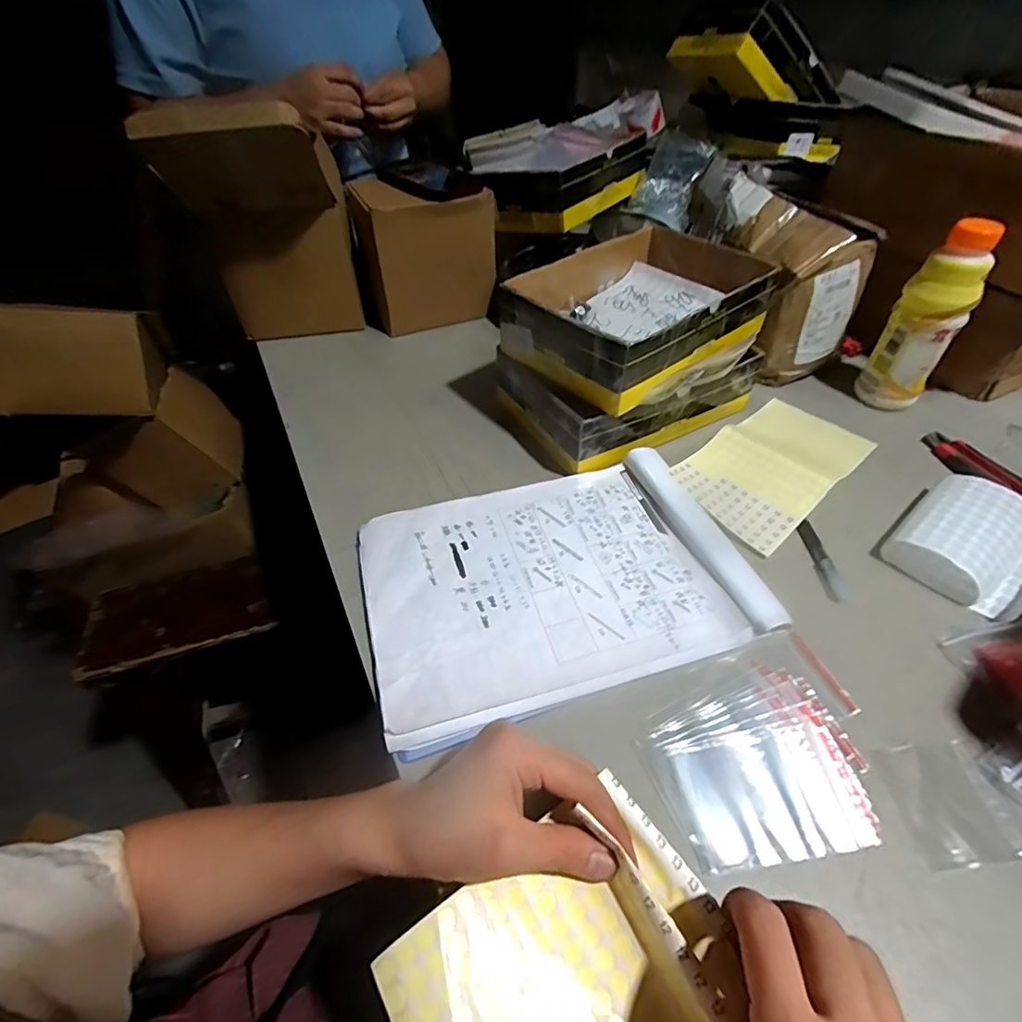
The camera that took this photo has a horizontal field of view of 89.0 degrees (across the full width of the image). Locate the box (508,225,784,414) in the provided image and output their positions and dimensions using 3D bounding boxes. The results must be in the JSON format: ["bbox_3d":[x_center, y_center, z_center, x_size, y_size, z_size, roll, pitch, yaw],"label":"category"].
[{"bbox_3d":[0.142,-0.216,0.552,0.265,0.066,0.198,-31,53,-24],"label":"box"}]

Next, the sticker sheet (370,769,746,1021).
[{"bbox_3d":[0.029,0.232,0.255,0.155,0.046,0.121,-28,53,-20],"label":"sticker sheet"}]

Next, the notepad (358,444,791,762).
[{"bbox_3d":[0.035,0.053,0.454,0.311,0.017,0.225,-14,47,-11],"label":"notepad"}]

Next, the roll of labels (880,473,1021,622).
[{"bbox_3d":[0.417,0.027,0.463,0.122,0.040,0.105,-32,53,-26],"label":"roll of labels"}]

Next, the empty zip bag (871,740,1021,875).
[{"bbox_3d":[0.294,0.186,0.335,0.086,0.004,0.068,-5,46,-3],"label":"empty zip bag"}]

